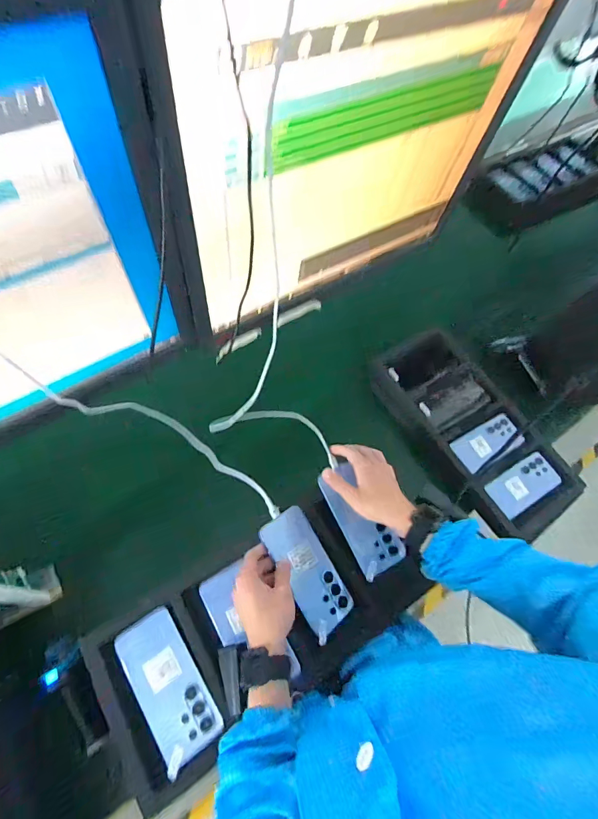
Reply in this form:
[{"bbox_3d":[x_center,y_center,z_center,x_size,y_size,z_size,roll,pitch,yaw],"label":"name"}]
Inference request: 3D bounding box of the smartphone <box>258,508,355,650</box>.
[{"bbox_3d":[0.014,0.229,0.554,0.079,0.008,0.167,-24,79,-35],"label":"smartphone"}]

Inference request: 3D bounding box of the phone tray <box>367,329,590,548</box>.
[{"bbox_3d":[0.391,0.037,0.869,0.234,0.078,0.471,-28,68,-17],"label":"phone tray"}]

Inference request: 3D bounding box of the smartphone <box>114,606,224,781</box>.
[{"bbox_3d":[-0.175,0.363,0.511,0.080,0.007,0.176,-30,68,-18],"label":"smartphone"}]

